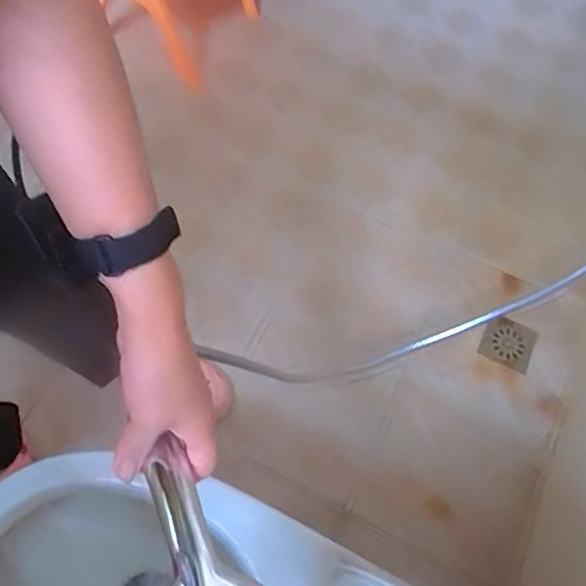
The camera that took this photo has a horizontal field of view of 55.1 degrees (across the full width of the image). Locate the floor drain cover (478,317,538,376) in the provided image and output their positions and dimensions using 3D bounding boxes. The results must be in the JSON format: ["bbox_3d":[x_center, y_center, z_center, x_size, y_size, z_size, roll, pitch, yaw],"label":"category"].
[{"bbox_3d":[0.438,0.103,1.148,0.099,0.010,0.093,24,78,16],"label":"floor drain cover"}]

